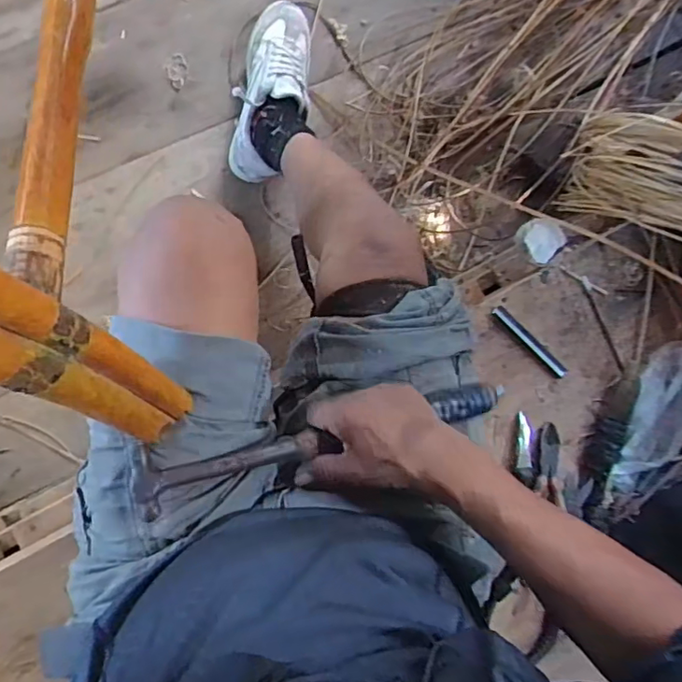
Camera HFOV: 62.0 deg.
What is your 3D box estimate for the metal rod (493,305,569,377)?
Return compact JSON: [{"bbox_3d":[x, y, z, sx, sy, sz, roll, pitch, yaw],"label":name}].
[{"bbox_3d":[0.206,0.002,0.616,0.108,0.012,0.017,43,84,-2],"label":"metal rod"}]

